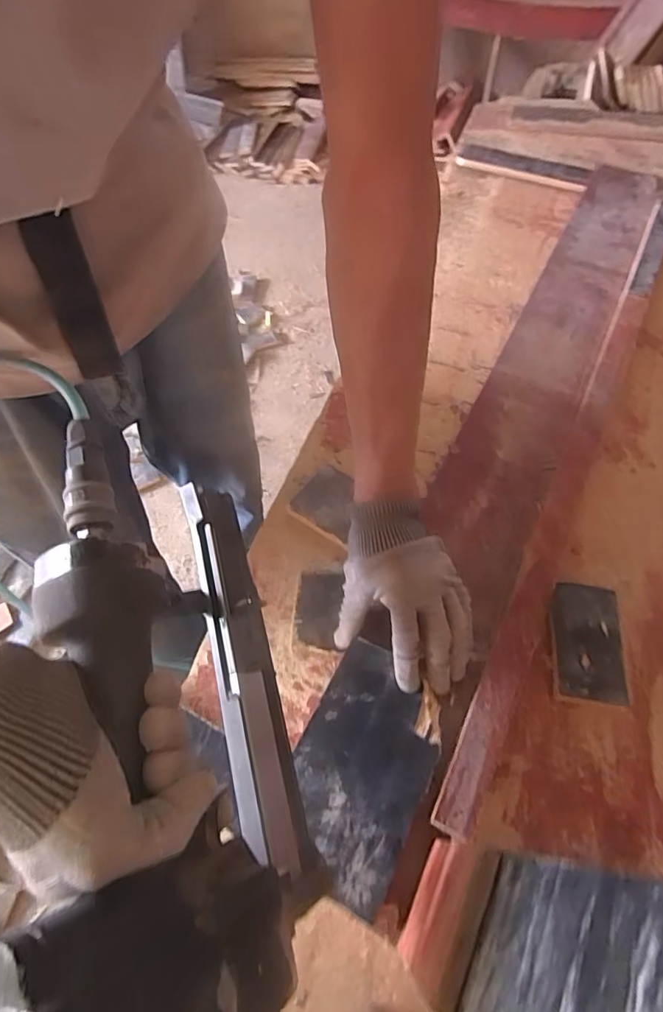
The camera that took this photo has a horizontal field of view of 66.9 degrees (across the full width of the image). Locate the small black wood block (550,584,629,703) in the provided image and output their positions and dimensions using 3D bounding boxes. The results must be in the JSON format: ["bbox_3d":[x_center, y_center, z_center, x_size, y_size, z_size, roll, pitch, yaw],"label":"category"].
[{"bbox_3d":[0.245,0.131,0.484,0.067,0.017,0.109,4,59,5],"label":"small black wood block"}]

